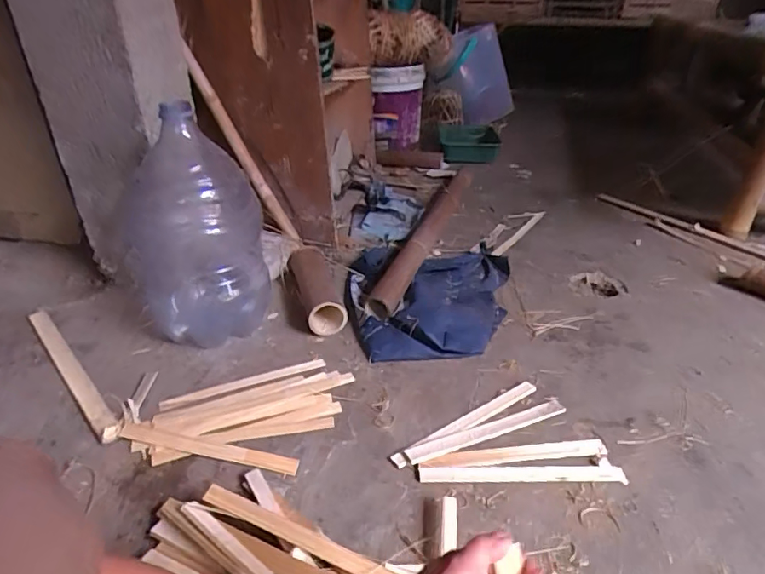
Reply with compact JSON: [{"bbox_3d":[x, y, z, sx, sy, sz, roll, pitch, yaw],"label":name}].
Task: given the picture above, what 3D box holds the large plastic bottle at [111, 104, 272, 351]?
[{"bbox_3d":[-0.408,-0.121,1.050,0.277,0.432,0.269,-17,34,-23],"label":"large plastic bottle"}]

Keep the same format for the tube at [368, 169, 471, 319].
[{"bbox_3d":[0.145,-0.170,1.460,0.076,0.070,0.905,10,33,19],"label":"tube"}]

